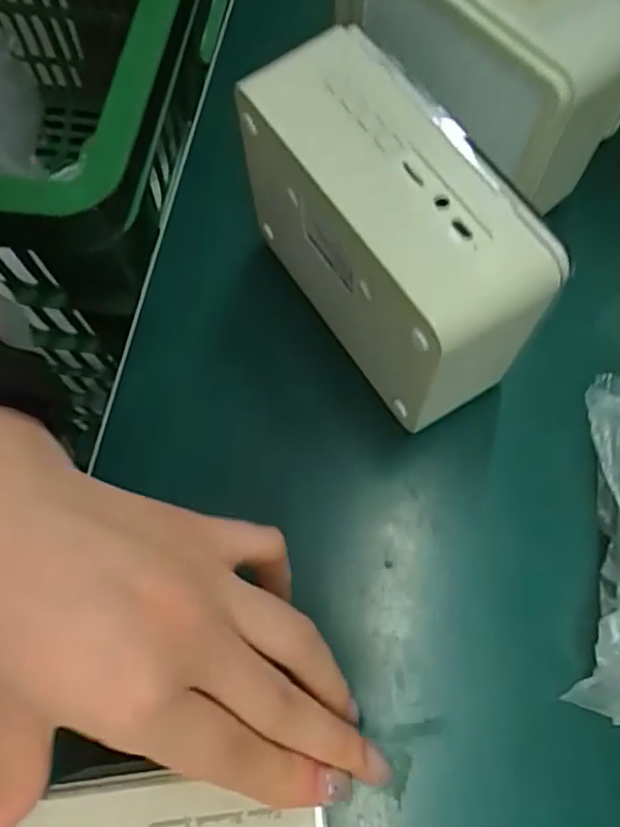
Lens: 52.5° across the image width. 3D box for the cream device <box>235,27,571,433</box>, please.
[{"bbox_3d":[0.027,-0.065,0.268,0.054,0.118,0.137,-33,72,-10],"label":"cream device"}]

